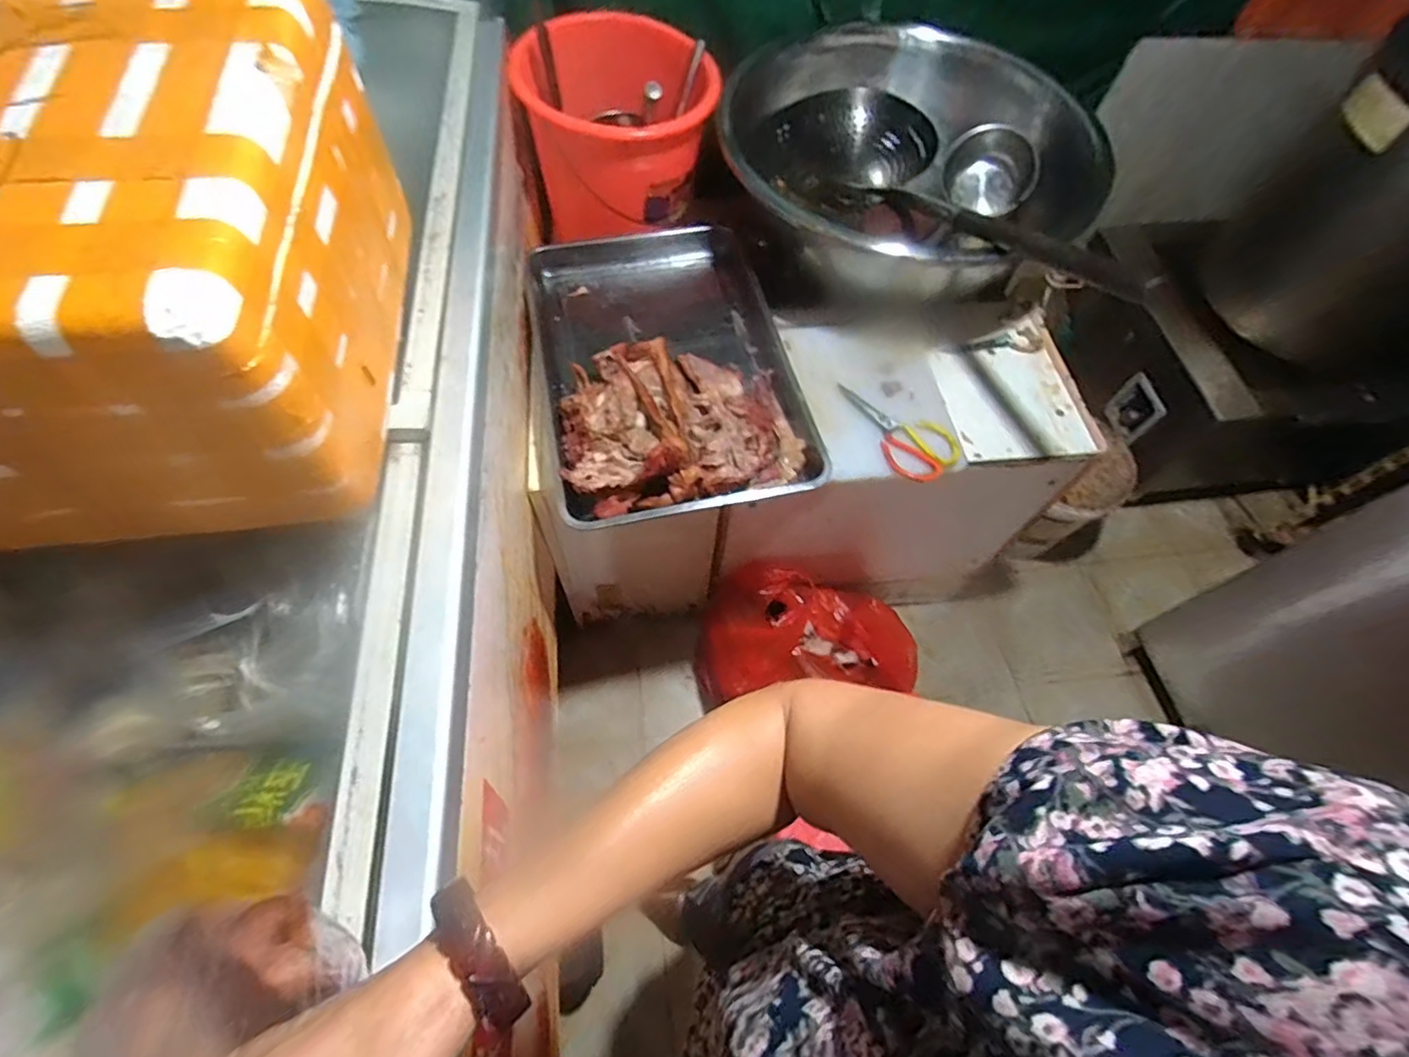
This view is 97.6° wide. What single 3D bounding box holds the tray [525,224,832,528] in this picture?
[{"bbox_3d":[-0.068,-0.287,1.008,0.390,0.114,0.606,-10,63,-8],"label":"tray"}]

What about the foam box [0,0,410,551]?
[{"bbox_3d":[-0.578,-0.220,0.497,0.564,0.240,0.410,-5,63,-6],"label":"foam box"}]

